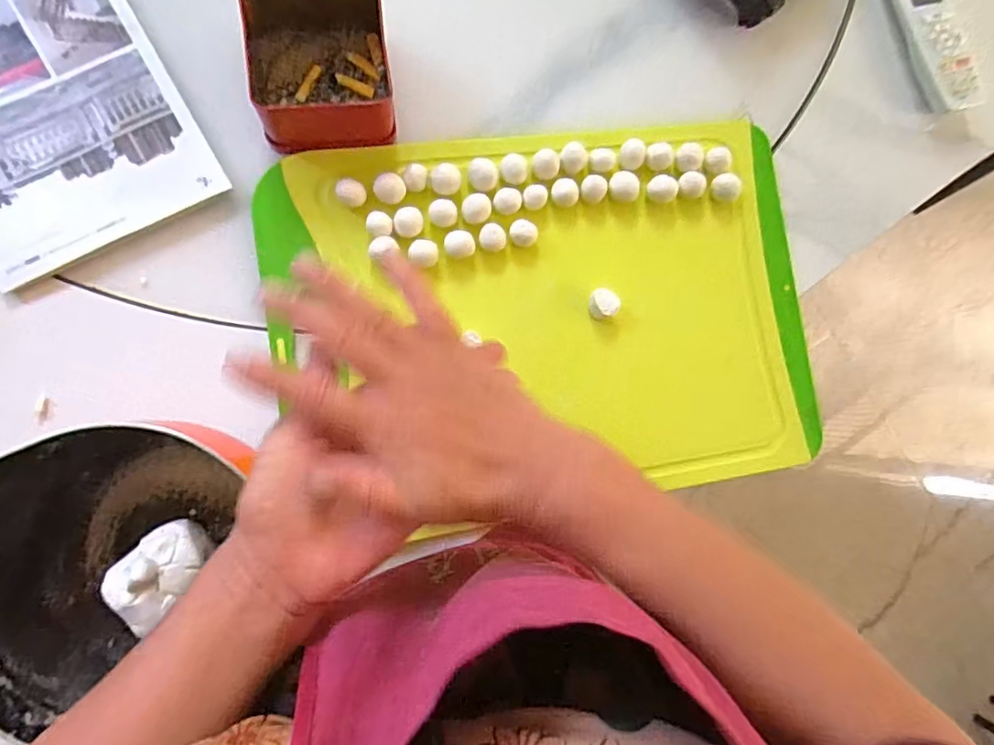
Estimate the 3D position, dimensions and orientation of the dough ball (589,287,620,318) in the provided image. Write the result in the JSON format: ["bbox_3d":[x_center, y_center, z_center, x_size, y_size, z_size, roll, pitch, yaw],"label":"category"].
[{"bbox_3d":[0.081,-0.053,0.441,0.020,0.023,0.023,-28,90,-10],"label":"dough ball"}]

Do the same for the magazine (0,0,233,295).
[{"bbox_3d":[-0.326,-0.214,0.390,0.161,0.007,0.275,-29,90,-10],"label":"magazine"}]

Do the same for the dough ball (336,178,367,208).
[{"bbox_3d":[-0.106,-0.131,0.417,0.020,0.013,0.017,24,82,-6],"label":"dough ball"}]

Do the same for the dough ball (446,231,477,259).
[{"bbox_3d":[-0.028,-0.096,0.428,0.022,0.014,0.019,7,84,-8],"label":"dough ball"}]

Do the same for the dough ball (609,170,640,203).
[{"bbox_3d":[0.101,-0.147,0.454,0.022,0.015,0.023,1,85,-8],"label":"dough ball"}]

